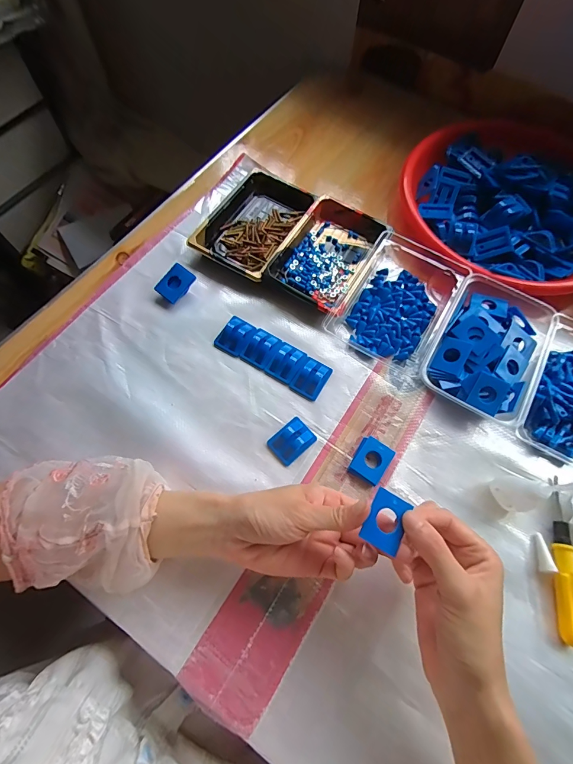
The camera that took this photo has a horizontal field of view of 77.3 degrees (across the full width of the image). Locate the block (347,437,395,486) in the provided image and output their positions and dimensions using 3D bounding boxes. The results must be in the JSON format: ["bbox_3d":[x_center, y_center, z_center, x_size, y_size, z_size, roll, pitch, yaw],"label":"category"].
[{"bbox_3d":[0.088,0.082,0.370,0.034,0.012,0.042,29,70,10],"label":"block"}]

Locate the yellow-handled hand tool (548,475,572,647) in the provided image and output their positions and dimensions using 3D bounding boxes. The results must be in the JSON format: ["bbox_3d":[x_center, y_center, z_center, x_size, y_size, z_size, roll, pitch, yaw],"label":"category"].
[{"bbox_3d":[0.261,0.163,0.336,0.016,0.018,0.141,12,68,3],"label":"yellow-handled hand tool"}]

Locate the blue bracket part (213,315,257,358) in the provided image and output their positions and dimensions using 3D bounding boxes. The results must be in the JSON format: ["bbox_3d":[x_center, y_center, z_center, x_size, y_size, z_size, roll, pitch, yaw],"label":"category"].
[{"bbox_3d":[-0.060,-0.055,0.420,0.038,0.012,0.046,29,70,10],"label":"blue bracket part"}]

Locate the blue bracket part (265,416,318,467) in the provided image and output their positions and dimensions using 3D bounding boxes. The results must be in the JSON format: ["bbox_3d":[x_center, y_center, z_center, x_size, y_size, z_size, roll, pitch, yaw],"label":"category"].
[{"bbox_3d":[0.006,0.061,0.377,0.046,0.013,0.034,-41,74,-17],"label":"blue bracket part"}]

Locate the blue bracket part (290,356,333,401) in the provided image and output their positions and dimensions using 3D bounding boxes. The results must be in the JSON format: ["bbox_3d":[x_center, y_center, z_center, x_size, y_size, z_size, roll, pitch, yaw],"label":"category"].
[{"bbox_3d":[0.029,-0.005,0.403,0.033,0.013,0.045,31,70,10],"label":"blue bracket part"}]

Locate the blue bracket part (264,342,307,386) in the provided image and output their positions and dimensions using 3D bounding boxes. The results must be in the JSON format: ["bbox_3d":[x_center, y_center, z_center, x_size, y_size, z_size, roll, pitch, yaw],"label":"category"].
[{"bbox_3d":[0.000,-0.023,0.408,0.034,0.011,0.045,30,70,10],"label":"blue bracket part"}]

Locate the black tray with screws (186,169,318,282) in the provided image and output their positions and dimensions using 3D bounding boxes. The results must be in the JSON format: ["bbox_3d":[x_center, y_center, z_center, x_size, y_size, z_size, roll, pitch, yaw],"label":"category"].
[{"bbox_3d":[-0.040,-0.213,0.479,0.112,0.023,0.169,28,69,9],"label":"black tray with screws"}]

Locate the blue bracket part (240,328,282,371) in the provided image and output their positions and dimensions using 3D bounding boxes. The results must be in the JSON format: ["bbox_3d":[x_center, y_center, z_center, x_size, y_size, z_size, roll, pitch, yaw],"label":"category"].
[{"bbox_3d":[-0.028,-0.040,0.414,0.033,0.012,0.044,28,69,9],"label":"blue bracket part"}]

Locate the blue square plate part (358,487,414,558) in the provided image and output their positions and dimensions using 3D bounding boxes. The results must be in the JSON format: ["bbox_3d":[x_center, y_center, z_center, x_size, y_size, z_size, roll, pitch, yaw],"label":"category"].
[{"bbox_3d":[0.076,0.106,0.273,0.030,0.006,0.041,28,69,9],"label":"blue square plate part"}]

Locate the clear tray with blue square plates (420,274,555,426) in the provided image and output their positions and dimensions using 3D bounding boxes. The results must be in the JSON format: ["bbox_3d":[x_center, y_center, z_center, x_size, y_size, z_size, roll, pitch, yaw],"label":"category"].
[{"bbox_3d":[0.225,-0.037,0.408,0.107,0.036,0.161,29,70,10],"label":"clear tray with blue square plates"}]

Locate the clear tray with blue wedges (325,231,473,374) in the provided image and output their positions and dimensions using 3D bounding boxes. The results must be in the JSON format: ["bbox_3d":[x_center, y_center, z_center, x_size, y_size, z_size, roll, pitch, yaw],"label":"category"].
[{"bbox_3d":[0.140,-0.108,0.437,0.119,0.030,0.174,28,69,9],"label":"clear tray with blue wedges"}]

